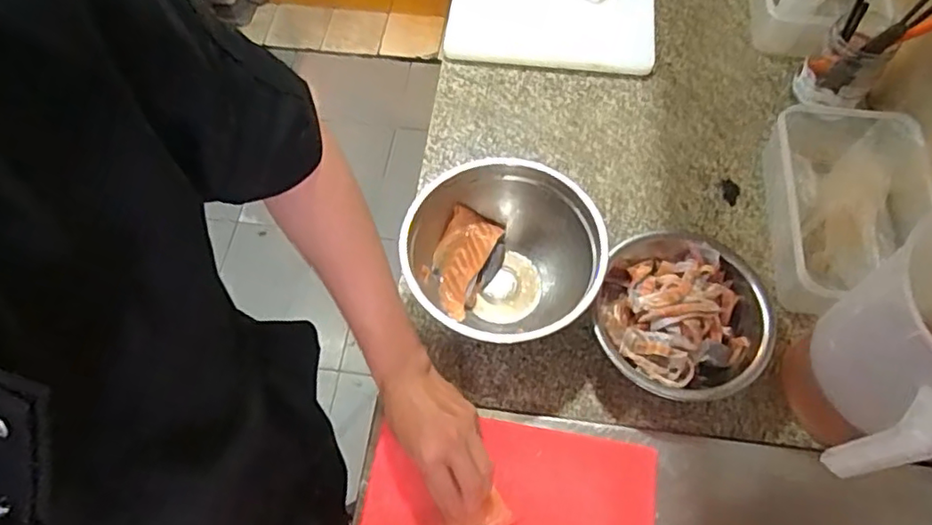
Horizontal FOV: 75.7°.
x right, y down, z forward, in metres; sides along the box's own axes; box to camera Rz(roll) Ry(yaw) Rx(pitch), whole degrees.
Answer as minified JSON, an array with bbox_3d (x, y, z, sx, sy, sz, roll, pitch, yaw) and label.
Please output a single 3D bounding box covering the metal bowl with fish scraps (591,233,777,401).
[{"bbox_3d":[0.234,0.062,0.656,0.173,0.078,0.181,0,63,1],"label":"metal bowl with fish scraps"}]

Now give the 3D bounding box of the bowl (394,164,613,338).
[{"bbox_3d":[0.046,0.004,0.669,0.195,0.112,0.205,0,63,1],"label":"bowl"}]

